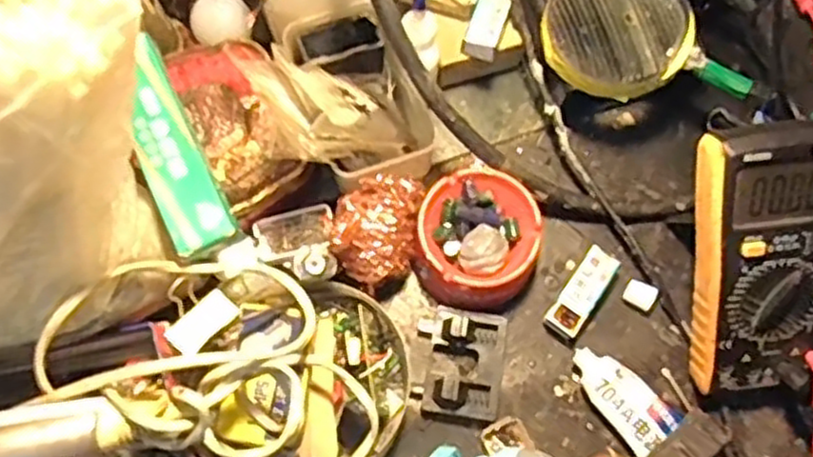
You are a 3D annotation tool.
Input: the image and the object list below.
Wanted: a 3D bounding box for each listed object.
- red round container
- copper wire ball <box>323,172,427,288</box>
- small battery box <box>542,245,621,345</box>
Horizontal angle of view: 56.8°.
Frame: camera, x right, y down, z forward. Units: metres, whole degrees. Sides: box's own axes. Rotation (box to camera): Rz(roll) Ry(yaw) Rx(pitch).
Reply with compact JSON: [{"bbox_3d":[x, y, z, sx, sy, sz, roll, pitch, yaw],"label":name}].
[{"bbox_3d":[0.046,0.007,0.498,0.078,0.044,0.082,0,74,-2],"label":"red round container"},{"bbox_3d":[-0.016,-0.001,0.485,0.065,0.049,0.062,0,74,-2],"label":"copper wire ball"},{"bbox_3d":[0.117,0.043,0.504,0.024,0.019,0.060,32,76,7],"label":"small battery box"}]

